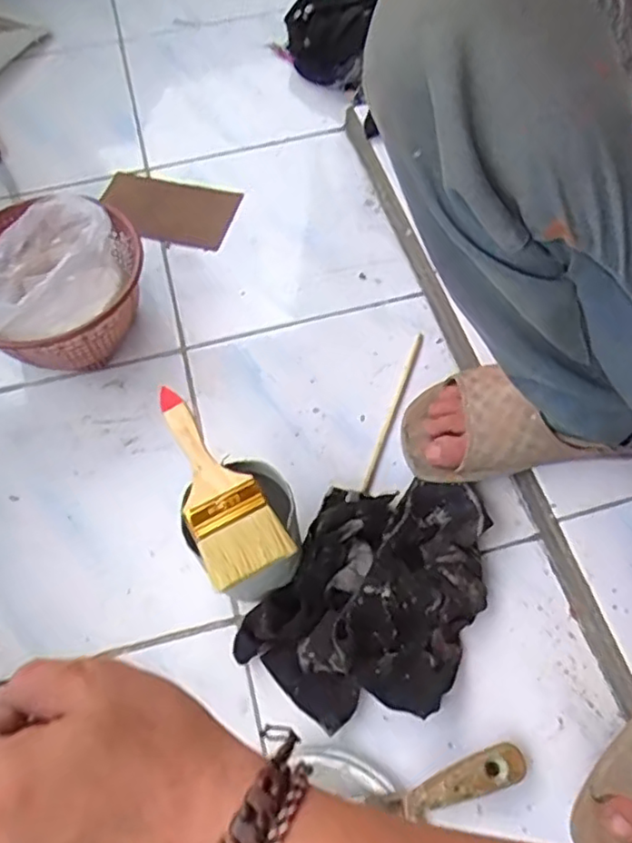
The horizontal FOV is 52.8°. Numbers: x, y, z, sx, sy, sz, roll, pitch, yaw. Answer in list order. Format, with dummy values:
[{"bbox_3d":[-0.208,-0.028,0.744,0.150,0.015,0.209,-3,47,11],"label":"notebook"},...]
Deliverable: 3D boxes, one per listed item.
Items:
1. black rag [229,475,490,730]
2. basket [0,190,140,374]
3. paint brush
[{"bbox_3d":[0.056,0.142,0.549,0.167,0.044,0.233,29,66,17],"label":"black rag"},{"bbox_3d":[-0.267,-0.130,0.658,0.182,0.126,0.178,-22,64,-12],"label":"basket"},{"bbox_3d":[-0.080,0.041,0.479,0.059,0.008,0.161,-26,64,-14],"label":"paint brush"}]

